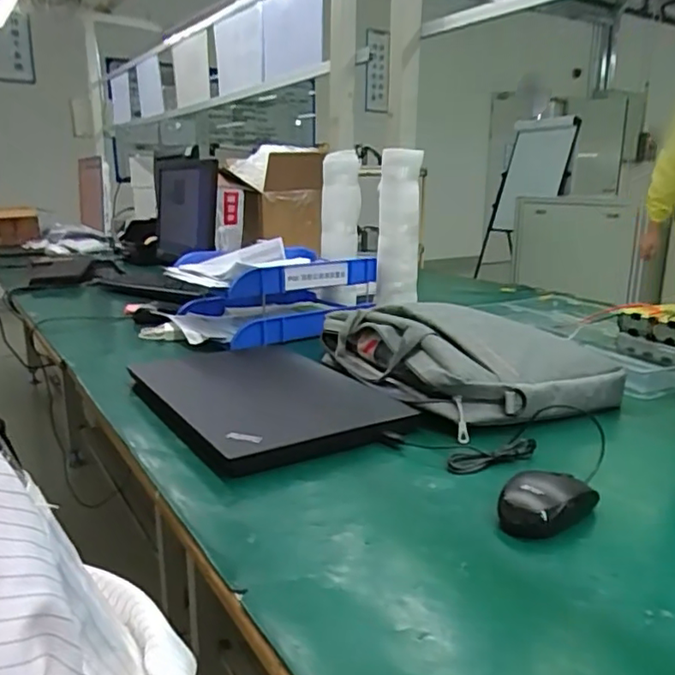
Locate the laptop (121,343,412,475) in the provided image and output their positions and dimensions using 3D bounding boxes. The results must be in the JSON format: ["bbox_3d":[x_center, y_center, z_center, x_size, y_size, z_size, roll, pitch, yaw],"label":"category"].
[{"bbox_3d":[-0.113,0.075,0.814,0.259,0.034,0.383,-11,19,-34],"label":"laptop"}]

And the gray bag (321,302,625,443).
[{"bbox_3d":[0.177,0.023,0.907,0.300,0.101,0.372,-7,17,-25],"label":"gray bag"}]

